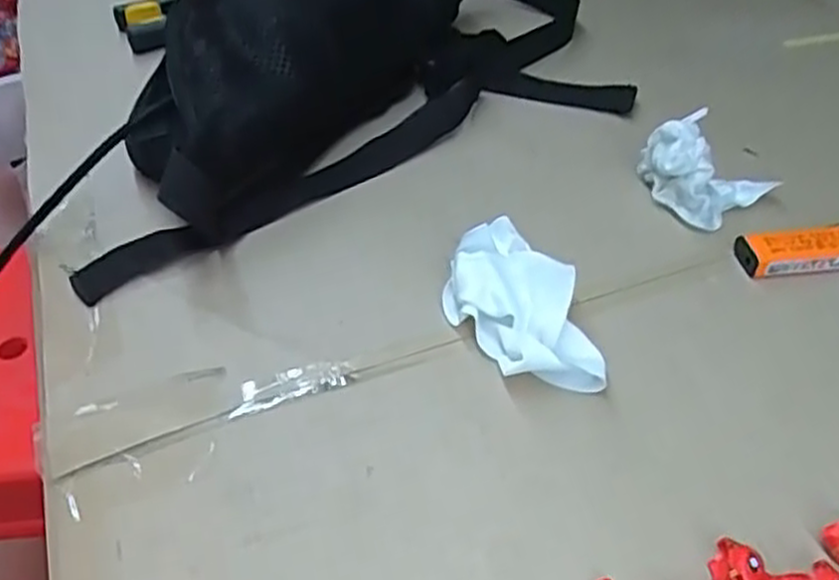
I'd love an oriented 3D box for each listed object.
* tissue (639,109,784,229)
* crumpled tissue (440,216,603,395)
[{"bbox_3d":[0.153,-0.067,0.411,0.053,0.040,0.054,-28,52,-23],"label":"tissue"},{"bbox_3d":[0.045,0.008,0.342,0.049,0.031,0.091,-23,50,-20],"label":"crumpled tissue"}]

